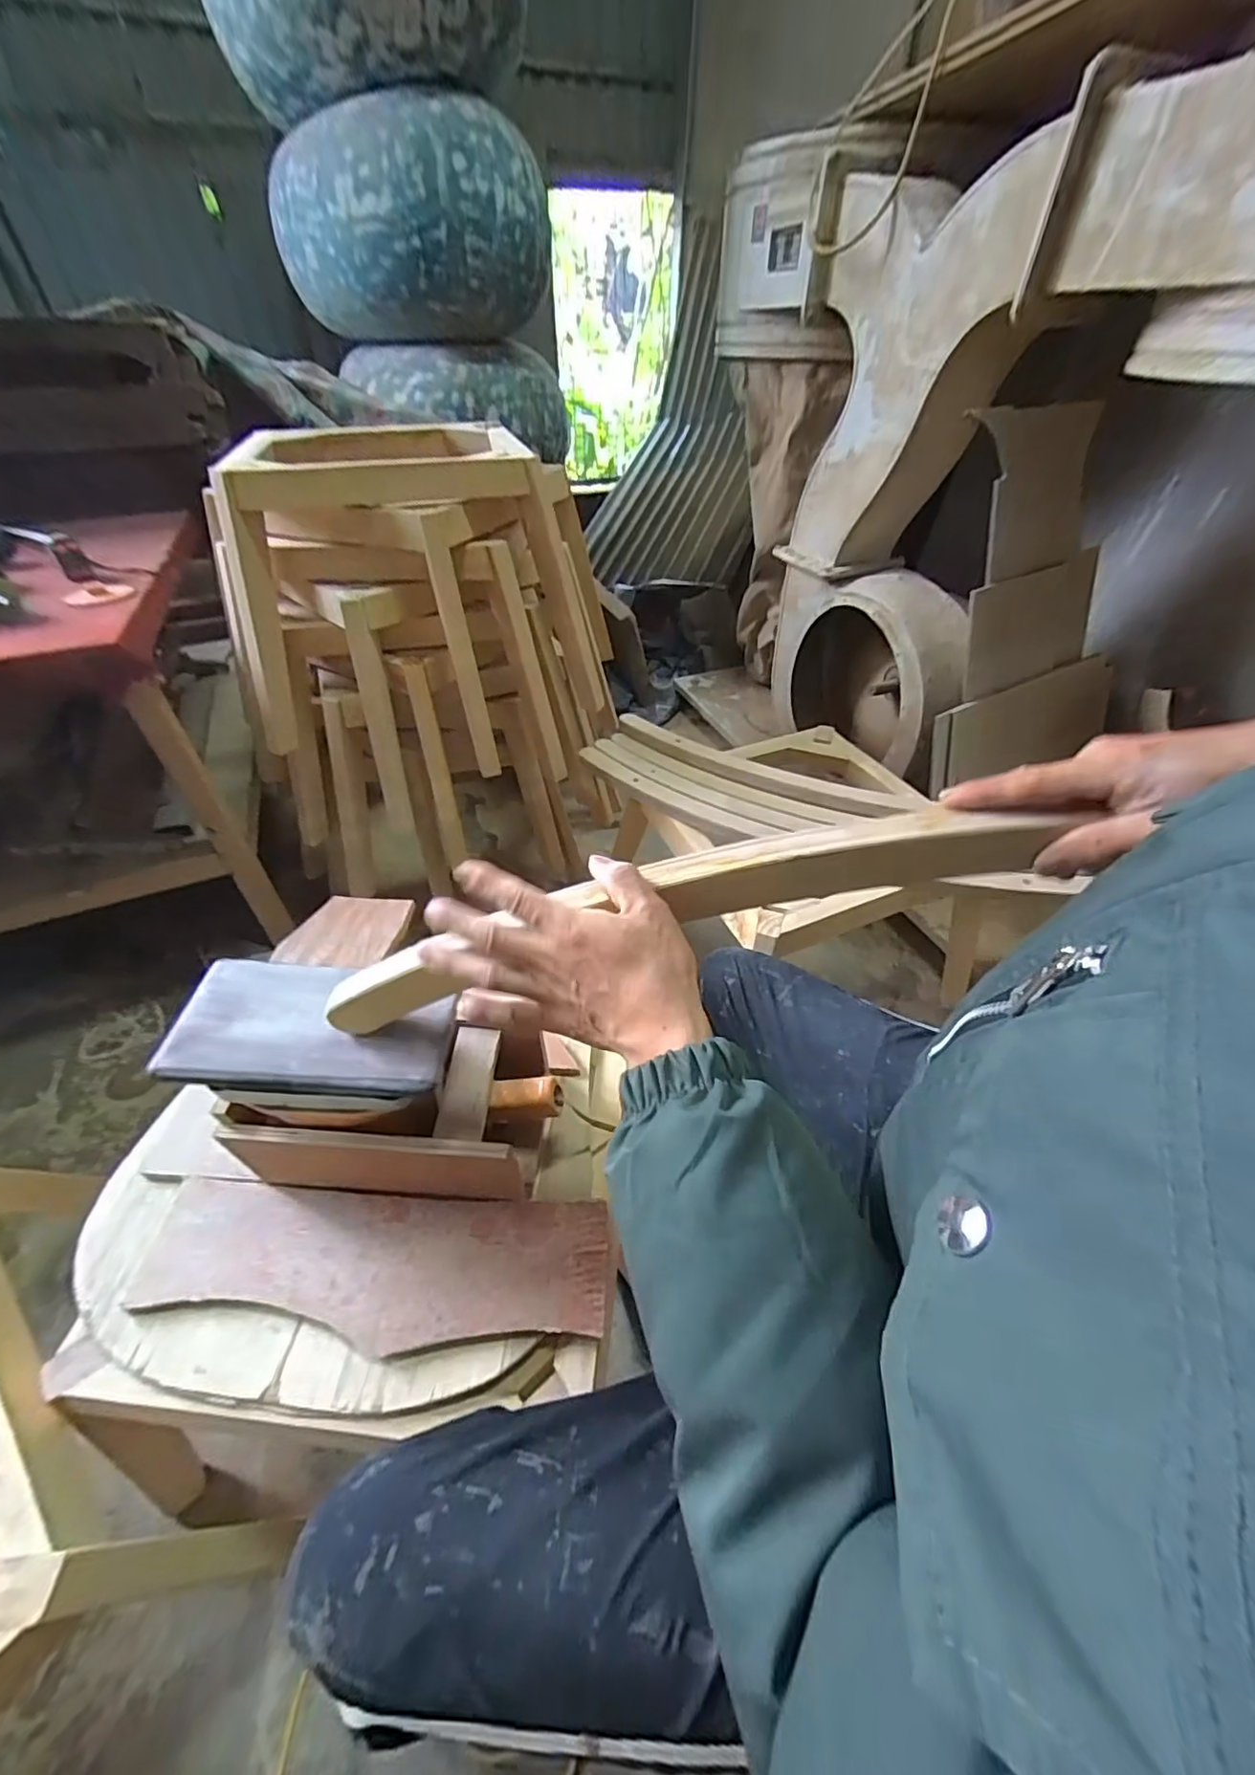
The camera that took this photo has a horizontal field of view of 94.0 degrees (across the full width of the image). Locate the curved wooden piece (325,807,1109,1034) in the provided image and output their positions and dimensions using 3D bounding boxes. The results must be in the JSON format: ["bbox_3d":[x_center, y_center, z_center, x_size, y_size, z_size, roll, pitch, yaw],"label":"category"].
[{"bbox_3d":[0.011,0.020,0.397,0.506,0.063,0.033,-16,44,12],"label":"curved wooden piece"}]

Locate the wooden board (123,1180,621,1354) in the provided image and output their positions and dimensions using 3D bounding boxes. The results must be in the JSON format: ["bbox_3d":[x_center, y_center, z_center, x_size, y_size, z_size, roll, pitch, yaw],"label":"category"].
[{"bbox_3d":[-0.222,0.328,0.516,0.404,0.013,0.111,2,45,2],"label":"wooden board"}]

